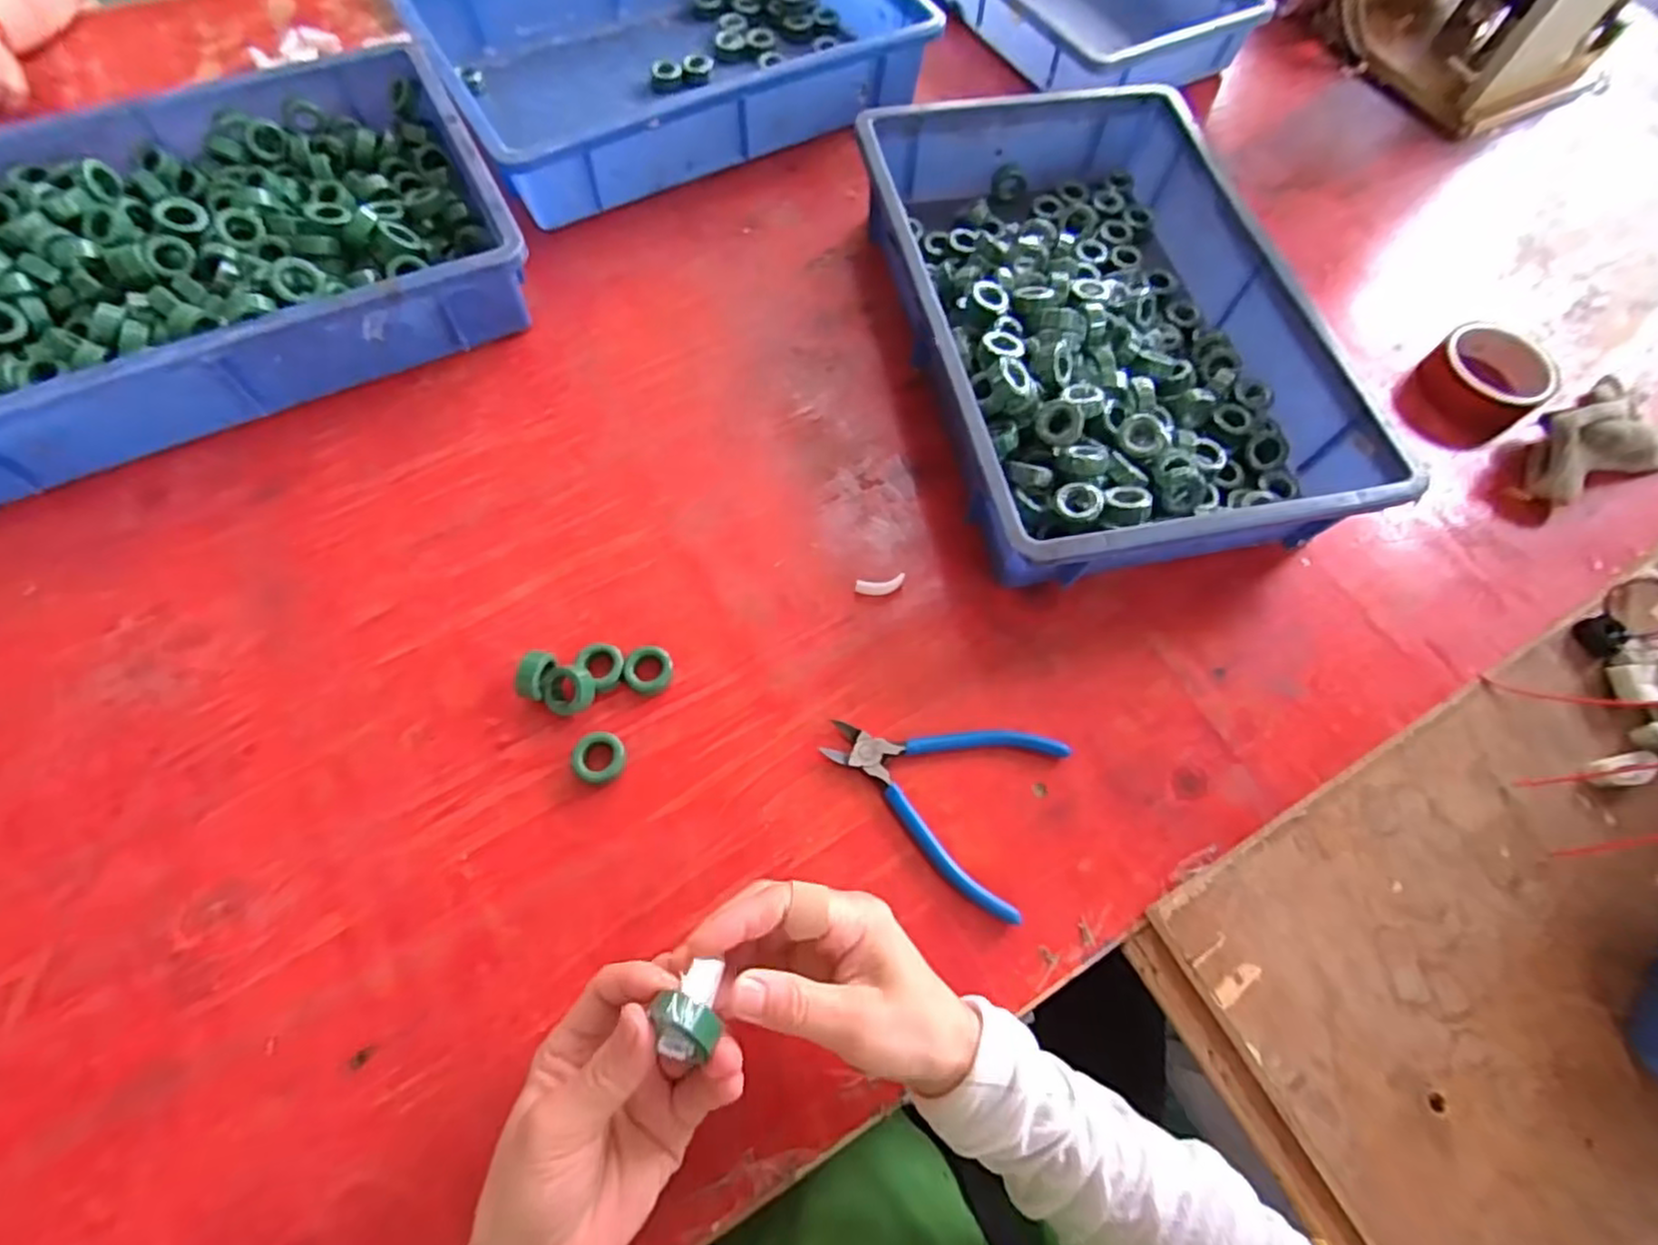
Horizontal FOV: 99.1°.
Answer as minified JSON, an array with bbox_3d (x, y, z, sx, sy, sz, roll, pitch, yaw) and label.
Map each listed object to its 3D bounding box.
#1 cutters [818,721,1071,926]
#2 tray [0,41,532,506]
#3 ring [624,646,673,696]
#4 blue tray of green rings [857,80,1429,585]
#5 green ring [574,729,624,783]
[{"bbox_3d":[0.067,0.099,0.442,0.141,0.010,0.112,25,67,8],"label":"cutters"},{"bbox_3d":[-0.482,-0.282,0.544,0.434,0.076,0.302,-27,70,-14],"label":"tray"},{"bbox_3d":[-0.117,0.031,0.461,0.029,0.012,0.031,1,66,-3],"label":"ring"},{"bbox_3d":[0.204,-0.235,0.556,0.281,0.082,0.426,-9,67,-7],"label":"blue tray of green rings"},{"bbox_3d":[-0.140,0.083,0.434,0.029,0.014,0.030,1,66,-3],"label":"green ring"}]

